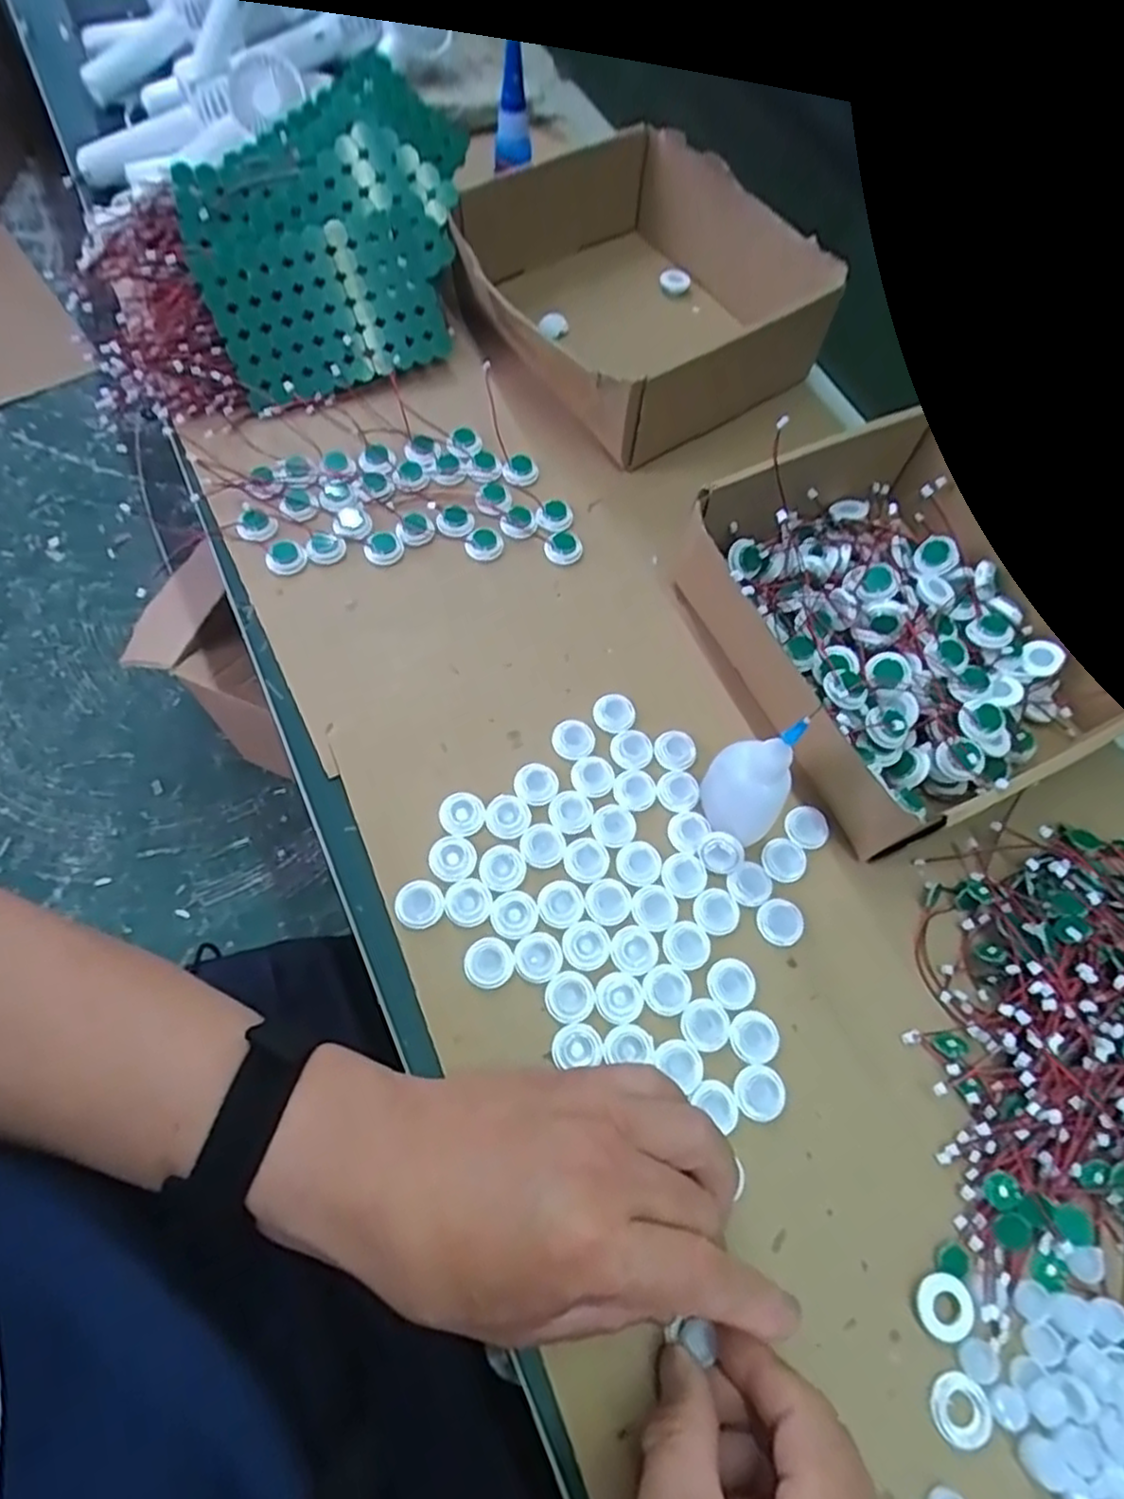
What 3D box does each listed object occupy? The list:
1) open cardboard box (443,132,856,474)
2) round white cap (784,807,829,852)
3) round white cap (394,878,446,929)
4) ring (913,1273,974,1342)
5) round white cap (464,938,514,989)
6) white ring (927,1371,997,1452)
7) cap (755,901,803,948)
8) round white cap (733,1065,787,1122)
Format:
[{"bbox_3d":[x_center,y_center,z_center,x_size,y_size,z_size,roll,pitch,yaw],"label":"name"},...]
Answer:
[{"bbox_3d":[0.048,-0.313,0.497,0.190,0.068,0.211,-34,72,-16],"label":"open cardboard box"},{"bbox_3d":[0.130,0.041,0.380,0.025,0.004,0.023,1,66,-2],"label":"round white cap"},{"bbox_3d":[-0.069,0.075,0.348,0.023,0.004,0.022,1,66,-2],"label":"round white cap"},{"bbox_3d":[0.157,0.229,0.295,0.023,0.007,0.023,1,66,-2],"label":"ring"},{"bbox_3d":[-0.034,0.101,0.339,0.023,0.004,0.022,1,66,-2],"label":"round white cap"},{"bbox_3d":[0.157,0.261,0.284,0.022,0.004,0.022,1,66,-2],"label":"white ring"},{"bbox_3d":[0.109,0.086,0.357,0.023,0.004,0.022,1,66,-2],"label":"cap"},{"bbox_3d":[0.089,0.155,0.324,0.023,0.004,0.022,1,66,-2],"label":"round white cap"}]

